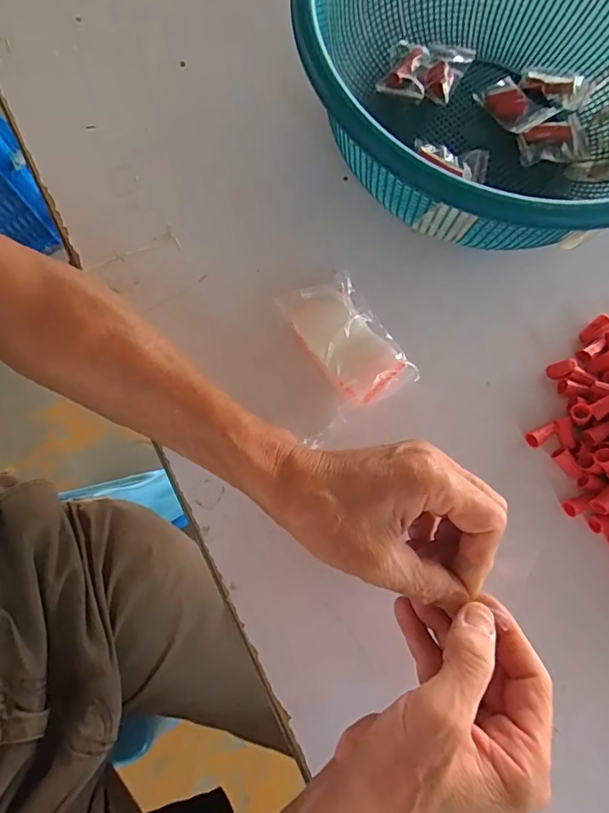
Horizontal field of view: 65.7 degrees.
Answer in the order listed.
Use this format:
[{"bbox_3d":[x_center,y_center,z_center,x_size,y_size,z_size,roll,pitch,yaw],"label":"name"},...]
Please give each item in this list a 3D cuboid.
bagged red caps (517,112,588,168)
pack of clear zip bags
[{"bbox_3d":[0.199,-0.209,0.375,0.057,0.013,0.033,-19,79,-5],"label":"bagged red caps"},{"bbox_3d":[0.030,-0.048,0.334,0.056,0.022,0.099,-30,80,-7],"label":"pack of clear zip bags"}]

